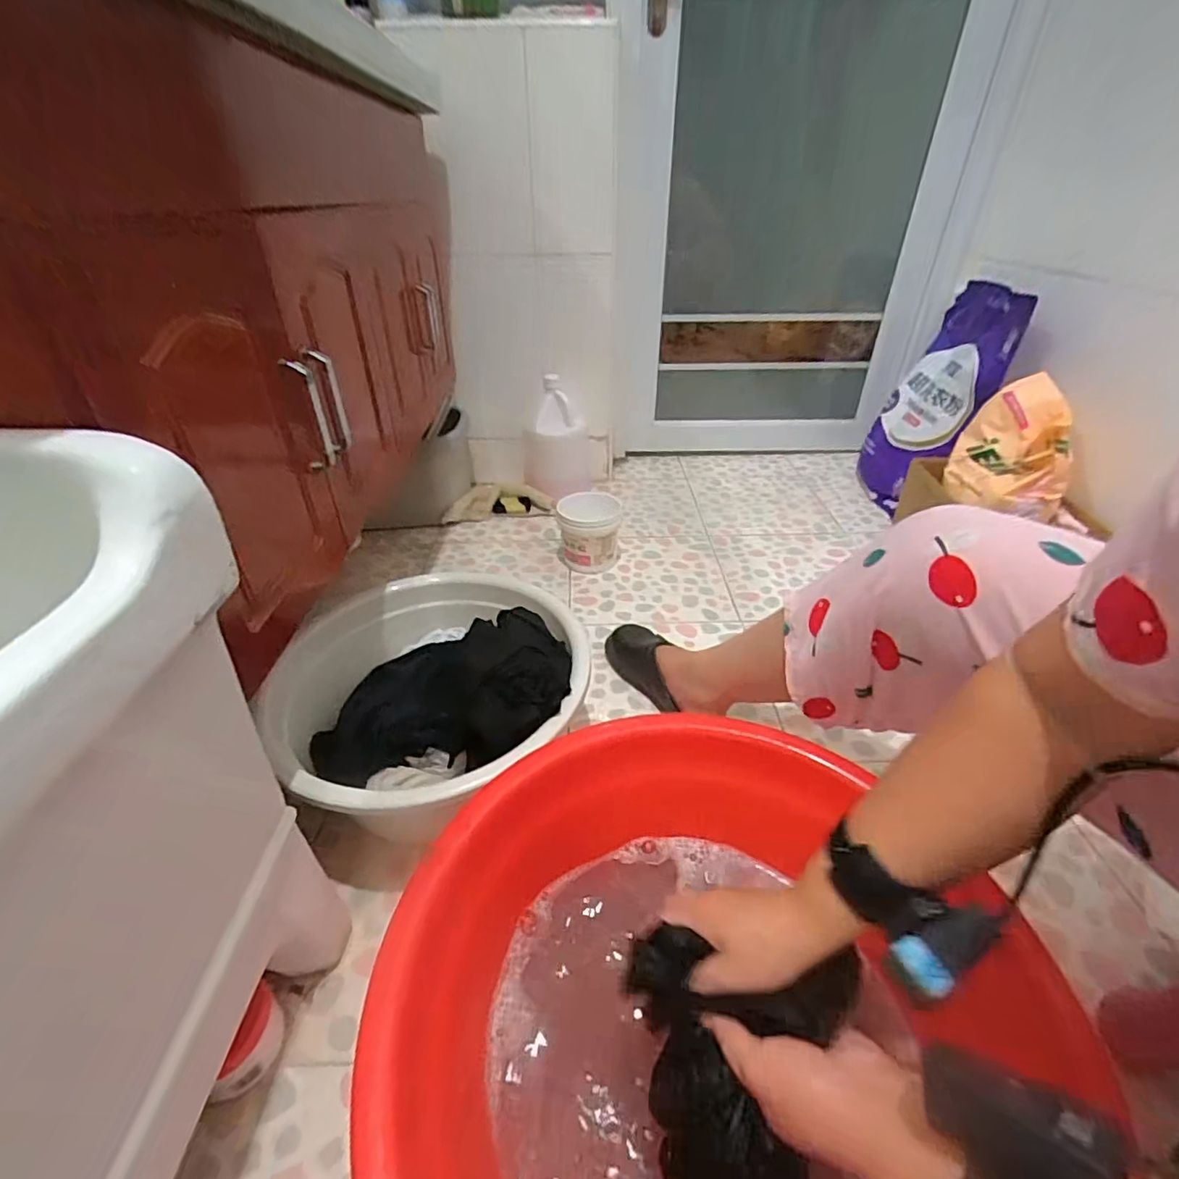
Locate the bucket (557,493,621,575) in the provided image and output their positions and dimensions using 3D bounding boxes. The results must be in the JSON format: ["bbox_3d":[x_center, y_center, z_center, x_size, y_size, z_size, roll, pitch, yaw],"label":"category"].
[{"bbox_3d":[0.000,-0.108,1.109,0.120,0.133,0.112,-1,37,1],"label":"bucket"}]

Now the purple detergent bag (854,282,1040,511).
[{"bbox_3d":[0.730,-0.406,1.219,0.153,0.422,0.309,1,34,0],"label":"purple detergent bag"}]

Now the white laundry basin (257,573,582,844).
[{"bbox_3d":[-0.193,0.139,0.728,0.351,0.181,0.359,1,34,0],"label":"white laundry basin"}]

